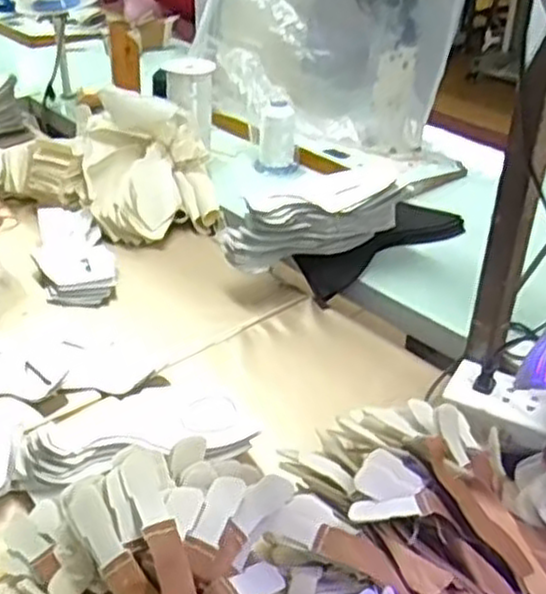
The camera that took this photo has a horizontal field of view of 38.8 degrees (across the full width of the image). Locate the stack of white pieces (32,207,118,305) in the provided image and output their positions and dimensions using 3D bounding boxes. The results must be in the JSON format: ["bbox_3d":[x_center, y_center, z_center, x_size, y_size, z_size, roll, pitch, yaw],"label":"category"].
[{"bbox_3d":[-0.260,-0.056,1.019,0.096,0.029,0.200,-8,34,-16],"label":"stack of white pieces"}]

